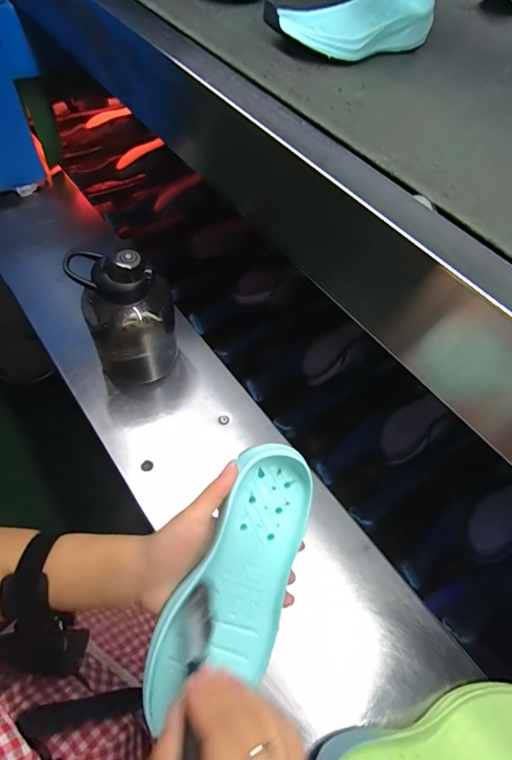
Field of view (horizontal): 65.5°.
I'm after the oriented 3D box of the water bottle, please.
[{"bbox_3d":[-0.191,-0.089,0.594,0.121,0.212,0.112,-29,65,-18],"label":"water bottle"}]

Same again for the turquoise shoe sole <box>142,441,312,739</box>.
[{"bbox_3d":[-0.011,0.151,0.312,0.083,0.032,0.204,29,72,-10],"label":"turquoise shoe sole"}]

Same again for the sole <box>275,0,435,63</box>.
[{"bbox_3d":[0.110,-0.389,0.441,0.195,0.043,0.061,-31,66,-19],"label":"sole"}]

